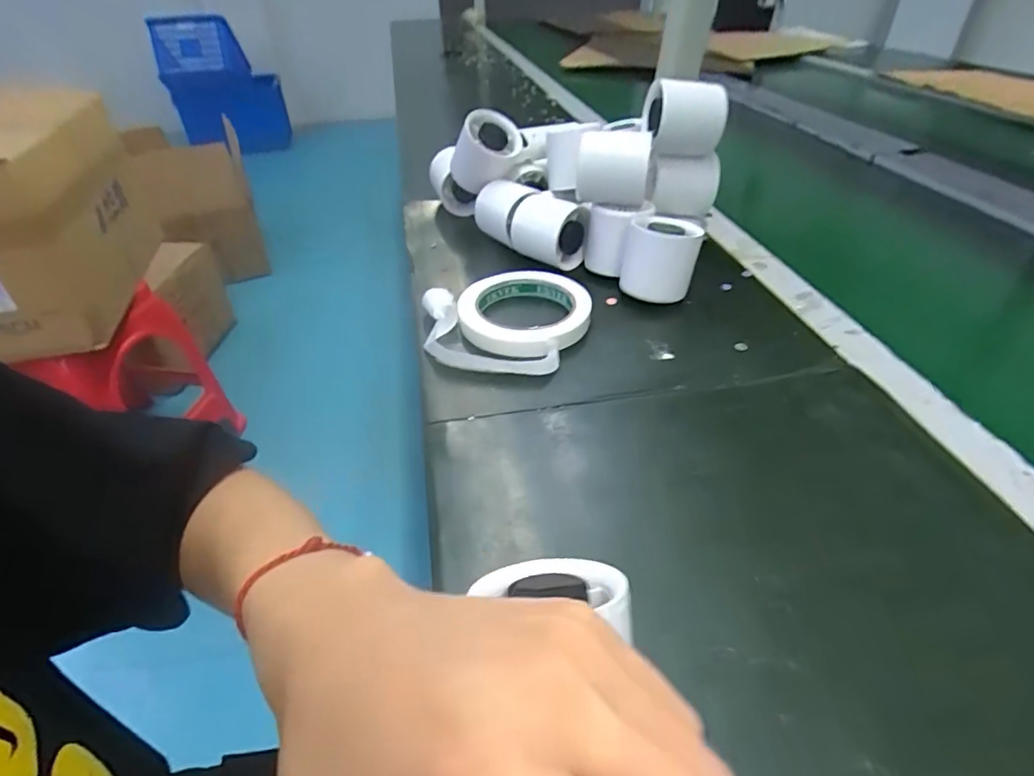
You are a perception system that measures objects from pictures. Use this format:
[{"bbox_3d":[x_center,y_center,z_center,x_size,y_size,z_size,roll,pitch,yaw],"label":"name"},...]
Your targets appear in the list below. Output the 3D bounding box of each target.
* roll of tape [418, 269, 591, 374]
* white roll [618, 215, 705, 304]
[{"bbox_3d":[-0.008,-0.055,0.442,0.128,0.025,0.128,-1,39,1],"label":"roll of tape"},{"bbox_3d":[0.119,-0.105,0.463,0.061,0.066,0.067,5,39,9],"label":"white roll"}]

